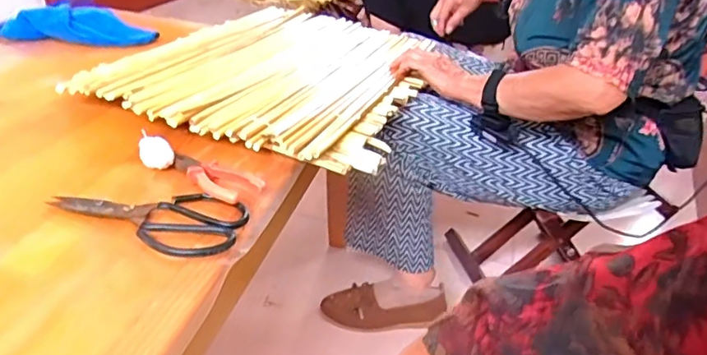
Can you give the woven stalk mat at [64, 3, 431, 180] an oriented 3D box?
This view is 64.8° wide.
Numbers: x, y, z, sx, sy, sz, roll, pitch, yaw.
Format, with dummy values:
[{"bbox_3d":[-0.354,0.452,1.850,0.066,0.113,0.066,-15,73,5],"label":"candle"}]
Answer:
[{"bbox_3d":[-0.124,-0.186,0.900,0.443,0.027,0.529,15,33,9],"label":"woven stalk mat"}]

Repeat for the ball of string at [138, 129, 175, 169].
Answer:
[{"bbox_3d":[-0.227,-0.032,0.642,0.036,0.027,0.041,-6,32,-21],"label":"ball of string"}]

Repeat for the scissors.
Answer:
[{"bbox_3d":[-0.206,0.037,0.566,0.192,0.013,0.097,14,30,14],"label":"scissors"}]

